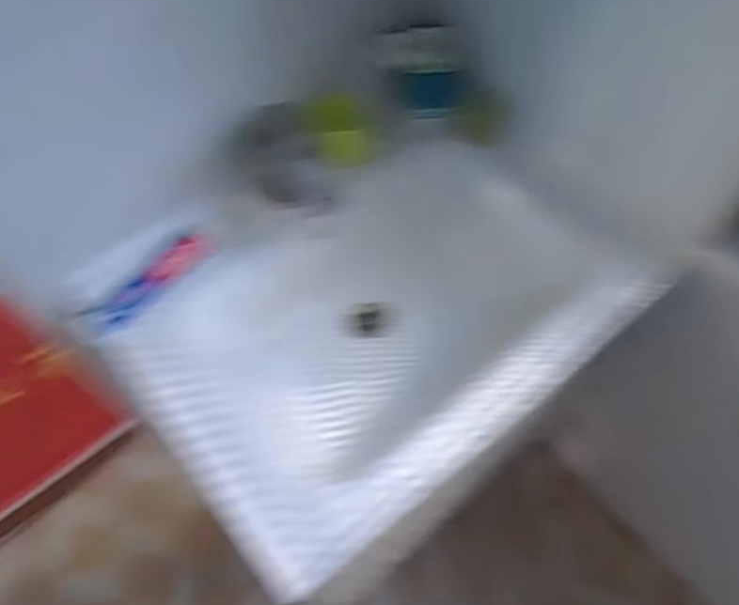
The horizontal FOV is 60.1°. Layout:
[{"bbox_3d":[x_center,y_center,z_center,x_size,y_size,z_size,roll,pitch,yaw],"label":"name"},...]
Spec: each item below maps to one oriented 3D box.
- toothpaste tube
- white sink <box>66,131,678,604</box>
[{"bbox_3d":[-0.259,-0.028,0.768,0.047,0.016,0.160,38,69,21],"label":"toothpaste tube"},{"bbox_3d":[0.007,0.012,0.850,0.573,0.229,0.476,-37,65,-17],"label":"white sink"}]

